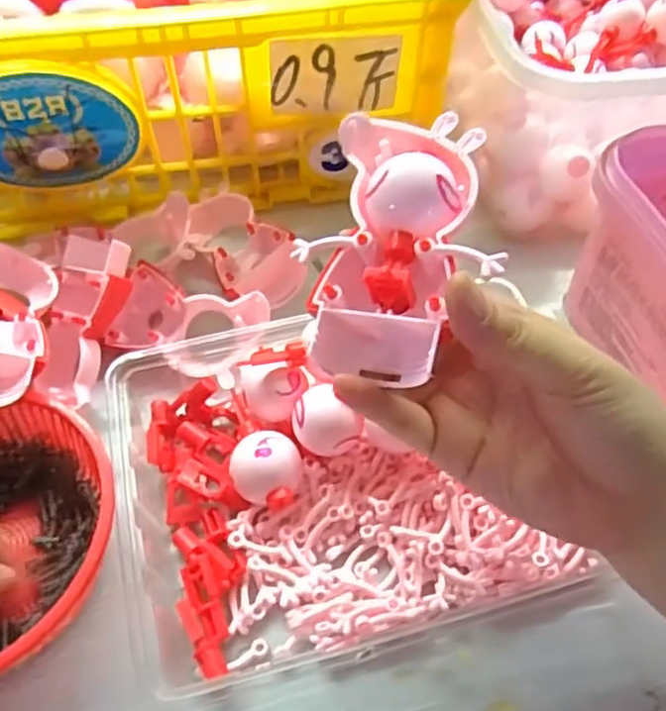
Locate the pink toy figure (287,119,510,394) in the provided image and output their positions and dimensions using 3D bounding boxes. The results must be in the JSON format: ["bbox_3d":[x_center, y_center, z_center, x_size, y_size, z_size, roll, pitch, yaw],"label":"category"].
[{"bbox_3d":[0.027,-0.043,0.254,0.063,0.036,0.099,-4,65,21],"label":"pink toy figure"}]

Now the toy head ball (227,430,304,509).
[{"bbox_3d":[-0.033,0.055,0.323,0.032,0.027,0.031,0,54,0],"label":"toy head ball"}]

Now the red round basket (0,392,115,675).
[{"bbox_3d":[-0.158,0.078,0.309,0.113,0.043,0.137,-33,61,-21],"label":"red round basket"}]

